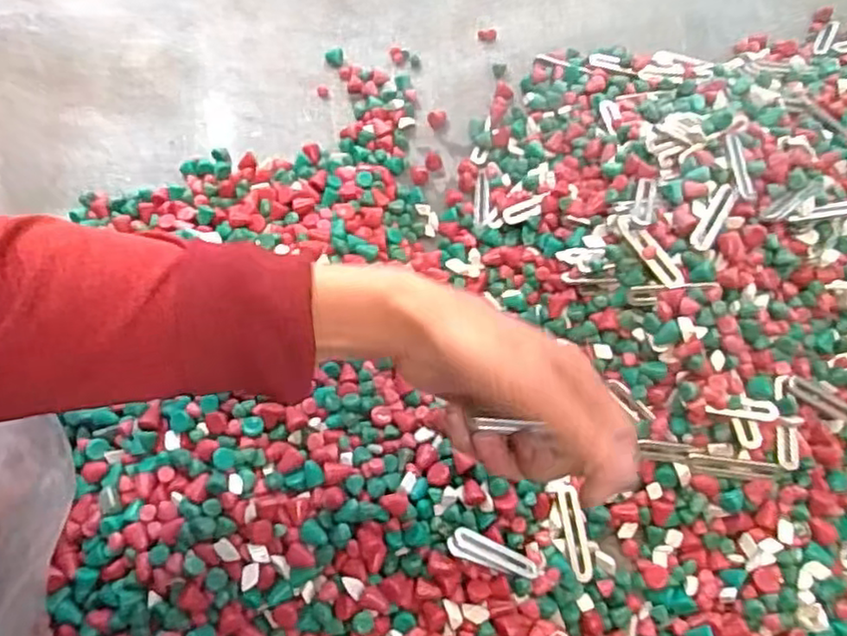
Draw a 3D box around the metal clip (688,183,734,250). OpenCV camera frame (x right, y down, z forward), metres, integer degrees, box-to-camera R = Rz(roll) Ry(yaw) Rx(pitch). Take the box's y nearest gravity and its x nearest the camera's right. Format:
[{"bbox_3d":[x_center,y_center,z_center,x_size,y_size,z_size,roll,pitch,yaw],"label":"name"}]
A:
[{"bbox_3d":[0.188,-0.066,0.452,0.014,0.008,0.055,26,69,14],"label":"metal clip"}]

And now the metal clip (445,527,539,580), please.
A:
[{"bbox_3d":[0.042,0.142,0.413,0.058,0.006,0.017,24,67,-10],"label":"metal clip"}]

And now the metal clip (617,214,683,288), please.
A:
[{"bbox_3d":[0.147,-0.045,0.451,0.012,0.008,0.061,-30,68,-10],"label":"metal clip"}]

